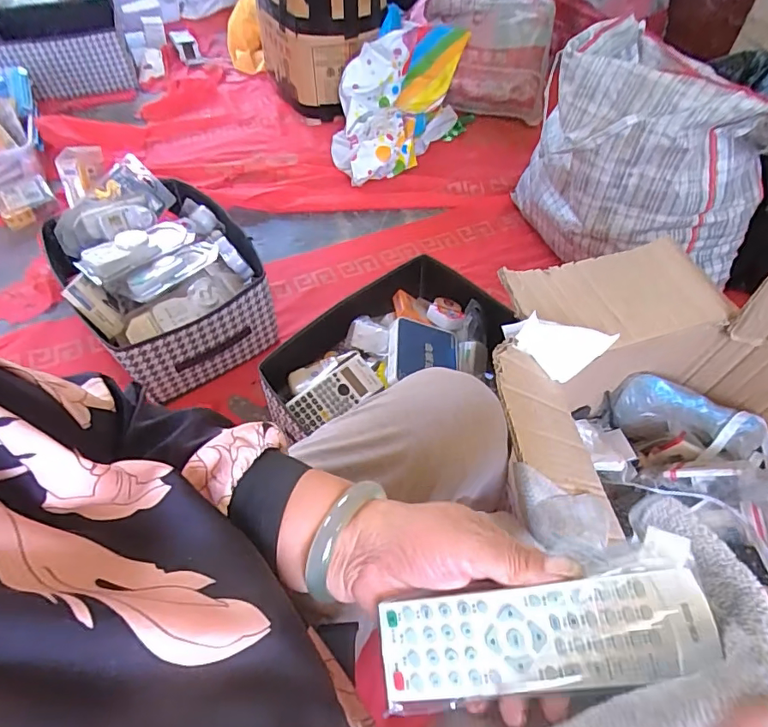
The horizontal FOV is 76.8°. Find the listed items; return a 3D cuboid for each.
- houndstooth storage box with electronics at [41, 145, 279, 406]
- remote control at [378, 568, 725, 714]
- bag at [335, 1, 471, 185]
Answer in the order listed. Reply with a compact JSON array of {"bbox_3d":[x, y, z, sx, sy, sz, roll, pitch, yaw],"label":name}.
[{"bbox_3d":[-0.463,-0.184,1.017,0.333,0.214,0.478,-32,61,-22],"label":"houndstooth storage box with electronics"},{"bbox_3d":[0.073,0.135,0.237,0.155,0.012,0.044,-16,53,13],"label":"remote control"},{"bbox_3d":[0.026,-0.778,1.430,0.324,0.229,0.618,19,55,12],"label":"bag"}]

